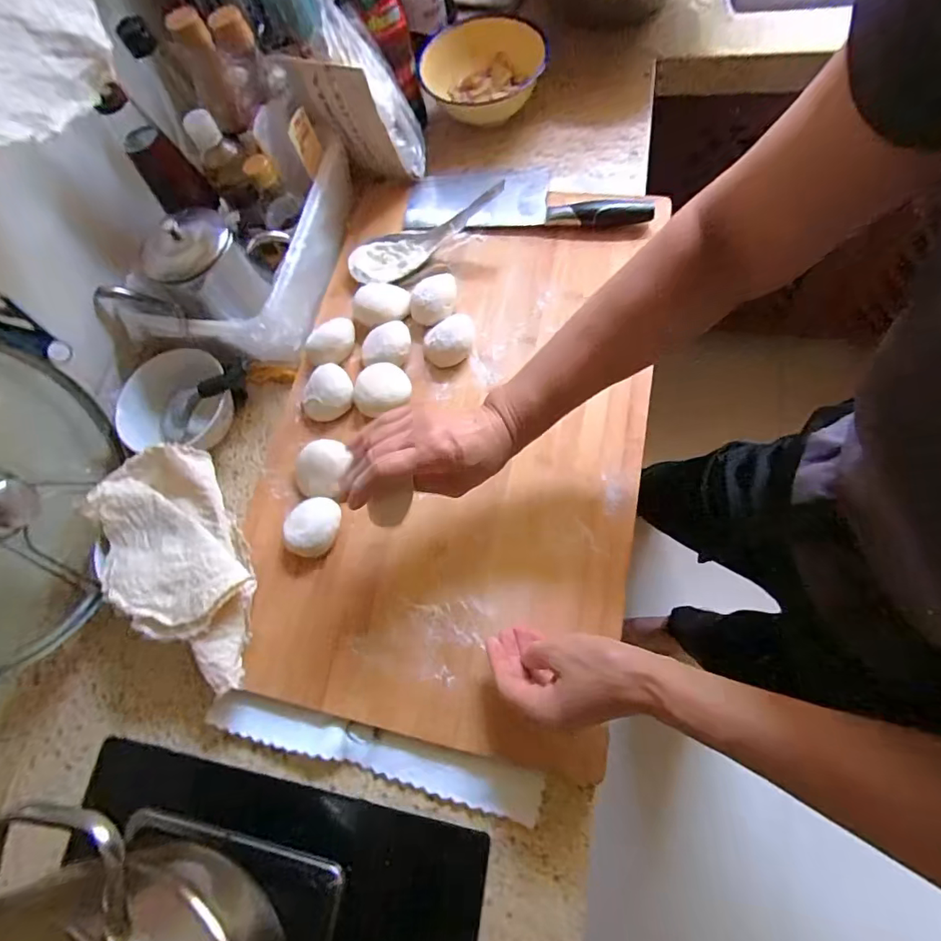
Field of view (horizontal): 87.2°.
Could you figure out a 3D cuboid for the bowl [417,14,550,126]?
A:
[{"bbox_3d":[0.016,-0.530,0.674,0.162,0.070,0.129,-7,70,6],"label":"bowl"}]

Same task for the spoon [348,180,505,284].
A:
[{"bbox_3d":[-0.052,-0.283,0.601,0.203,0.033,0.067,-20,73,13],"label":"spoon"}]

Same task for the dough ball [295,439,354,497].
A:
[{"bbox_3d":[-0.162,-0.001,0.537,0.053,0.030,0.060,1,72,9],"label":"dough ball"}]

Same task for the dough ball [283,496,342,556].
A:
[{"bbox_3d":[-0.164,0.057,0.514,0.050,0.032,0.062,28,78,16],"label":"dough ball"}]

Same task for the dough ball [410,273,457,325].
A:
[{"bbox_3d":[-0.043,-0.203,0.580,0.053,0.036,0.062,-5,71,7],"label":"dough ball"}]

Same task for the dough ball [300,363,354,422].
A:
[{"bbox_3d":[-0.163,-0.086,0.561,0.063,0.034,0.056,-38,70,-5],"label":"dough ball"}]

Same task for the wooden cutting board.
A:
[{"bbox_3d":[-0.023,-0.042,0.535,0.398,0.036,0.589,11,75,10],"label":"wooden cutting board"}]

